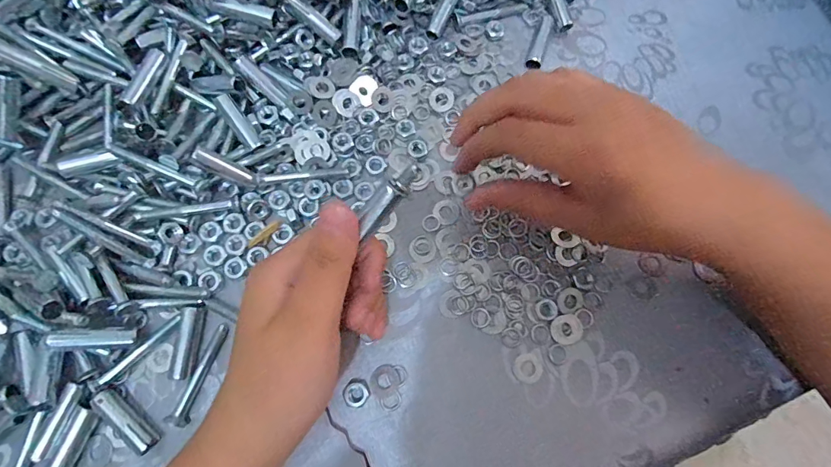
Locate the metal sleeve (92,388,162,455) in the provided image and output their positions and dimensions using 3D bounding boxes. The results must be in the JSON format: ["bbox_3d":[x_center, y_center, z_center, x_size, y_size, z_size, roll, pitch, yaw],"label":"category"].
[{"bbox_3d":[-0.153,0.099,0.232,0.041,0.009,0.012,41,77,10],"label":"metal sleeve"}]

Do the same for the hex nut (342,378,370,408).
[{"bbox_3d":[-0.033,0.088,0.241,0.015,0.004,0.015,-25,75,-8],"label":"hex nut"}]

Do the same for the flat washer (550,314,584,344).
[{"bbox_3d":[0.088,0.056,0.253,0.019,0.004,0.016,-18,82,-8],"label":"flat washer"}]

